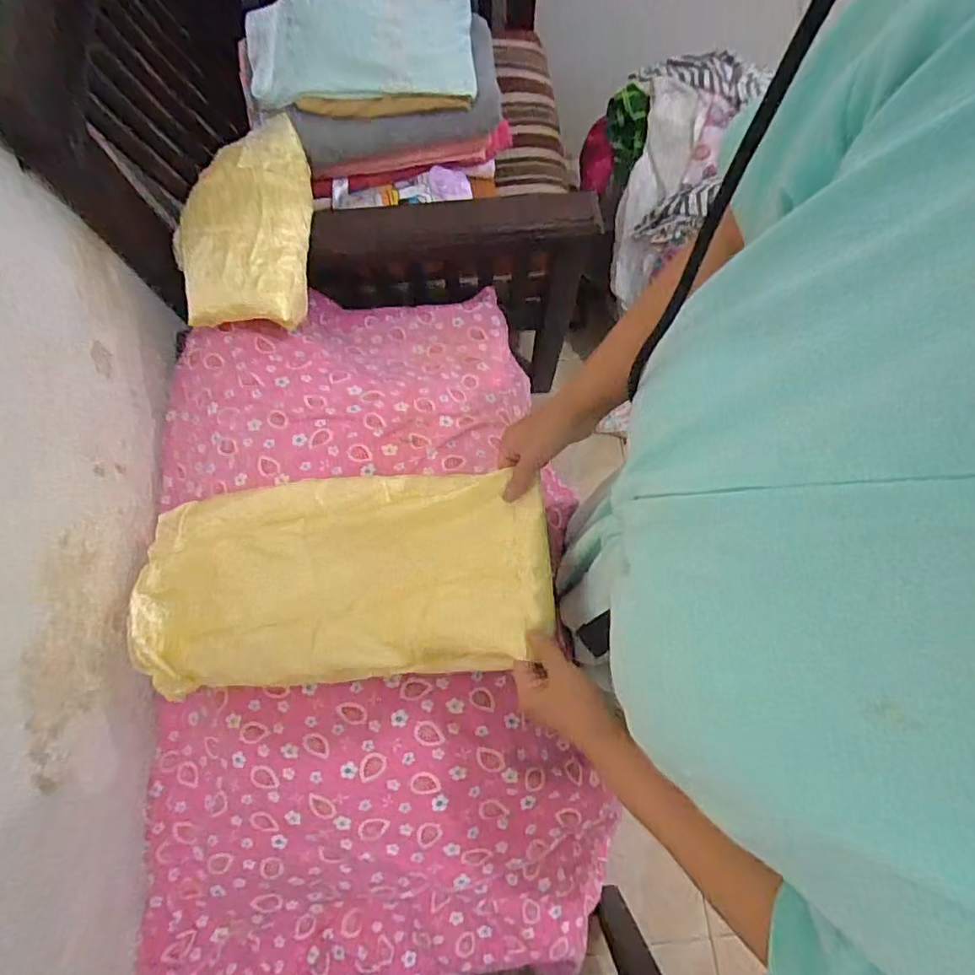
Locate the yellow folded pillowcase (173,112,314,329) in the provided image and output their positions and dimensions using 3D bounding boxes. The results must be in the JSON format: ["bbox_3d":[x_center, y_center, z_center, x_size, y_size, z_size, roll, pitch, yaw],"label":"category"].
[{"bbox_3d":[-0.321,-0.358,0.761,0.171,0.048,0.281,-1,76,0],"label":"yellow folded pillowcase"}]

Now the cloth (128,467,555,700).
[{"bbox_3d":[-0.163,0.092,0.596,0.456,0.042,0.209,-6,75,15],"label":"cloth"}]

